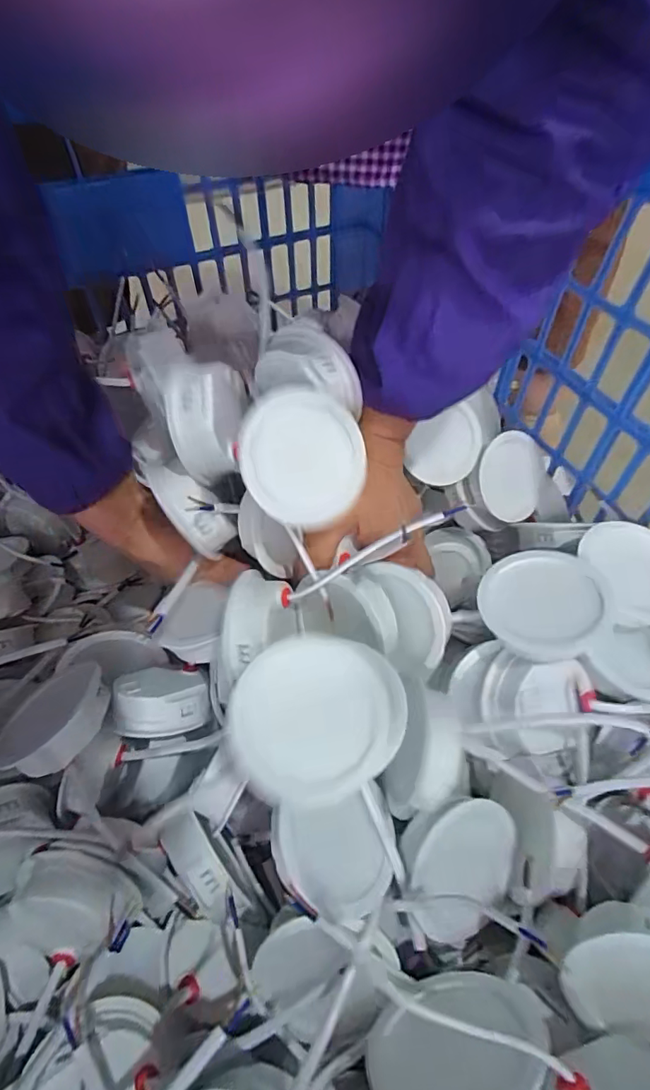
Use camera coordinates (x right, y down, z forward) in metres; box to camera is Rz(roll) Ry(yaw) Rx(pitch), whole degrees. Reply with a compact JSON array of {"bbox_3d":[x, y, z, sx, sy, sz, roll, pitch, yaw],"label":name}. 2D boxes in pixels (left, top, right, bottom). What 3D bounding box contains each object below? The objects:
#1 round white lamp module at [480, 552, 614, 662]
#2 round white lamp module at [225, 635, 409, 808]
[{"bbox_3d":[0.128,0.038,0.291,0.069,0.024,0.070,-6,52,7],"label":"round white lamp module"},{"bbox_3d":[-0.004,0.079,0.230,0.079,0.026,0.069,-20,73,-11],"label":"round white lamp module"}]

